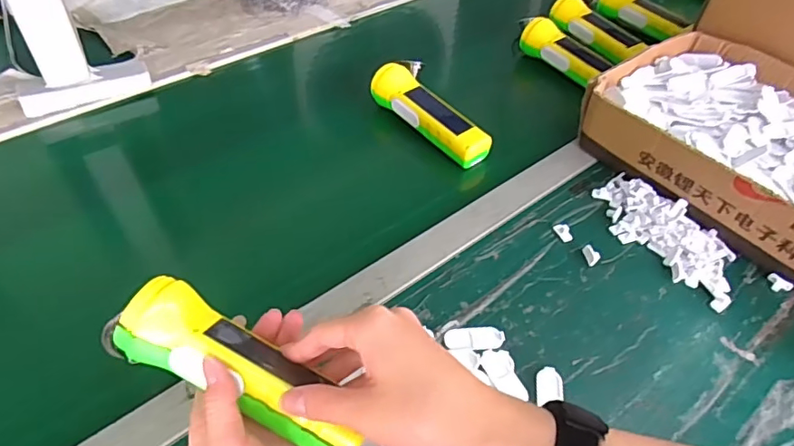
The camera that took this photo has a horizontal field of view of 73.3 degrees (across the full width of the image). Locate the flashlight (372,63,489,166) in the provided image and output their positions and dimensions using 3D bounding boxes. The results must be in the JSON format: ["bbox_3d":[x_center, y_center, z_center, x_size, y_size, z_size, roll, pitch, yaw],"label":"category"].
[{"bbox_3d":[0.037,-0.130,0.623,0.044,0.039,0.165,-32,58,-28],"label":"flashlight"}]

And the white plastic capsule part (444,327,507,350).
[{"bbox_3d":[0.065,0.097,0.446,0.049,0.006,0.022,1,49,-4],"label":"white plastic capsule part"}]

